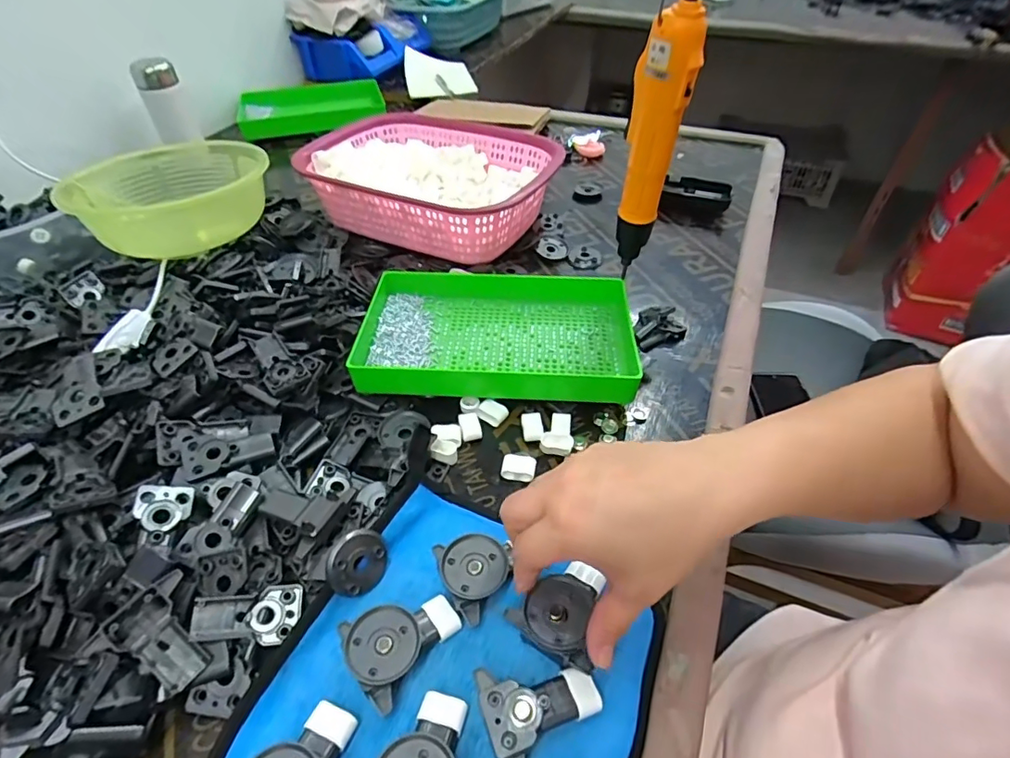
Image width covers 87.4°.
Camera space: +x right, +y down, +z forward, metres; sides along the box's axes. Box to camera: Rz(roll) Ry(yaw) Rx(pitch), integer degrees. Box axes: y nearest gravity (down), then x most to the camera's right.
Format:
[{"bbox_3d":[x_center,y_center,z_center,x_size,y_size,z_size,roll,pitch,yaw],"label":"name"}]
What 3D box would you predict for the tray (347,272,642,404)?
[{"bbox_3d":[-0.006,-0.043,0.499,0.254,0.038,0.157,3,46,2],"label":"tray"}]

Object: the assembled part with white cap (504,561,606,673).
[{"bbox_3d":[0.033,0.138,0.320,0.053,0.018,0.049,21,49,18],"label":"assembled part with white cap"}]

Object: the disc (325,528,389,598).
[{"bbox_3d":[-0.095,0.119,0.343,0.036,0.012,0.041,35,66,-13],"label":"disc"}]

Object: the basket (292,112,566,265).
[{"bbox_3d":[-0.093,-0.250,0.670,0.297,0.078,0.222,21,49,19],"label":"basket"}]

